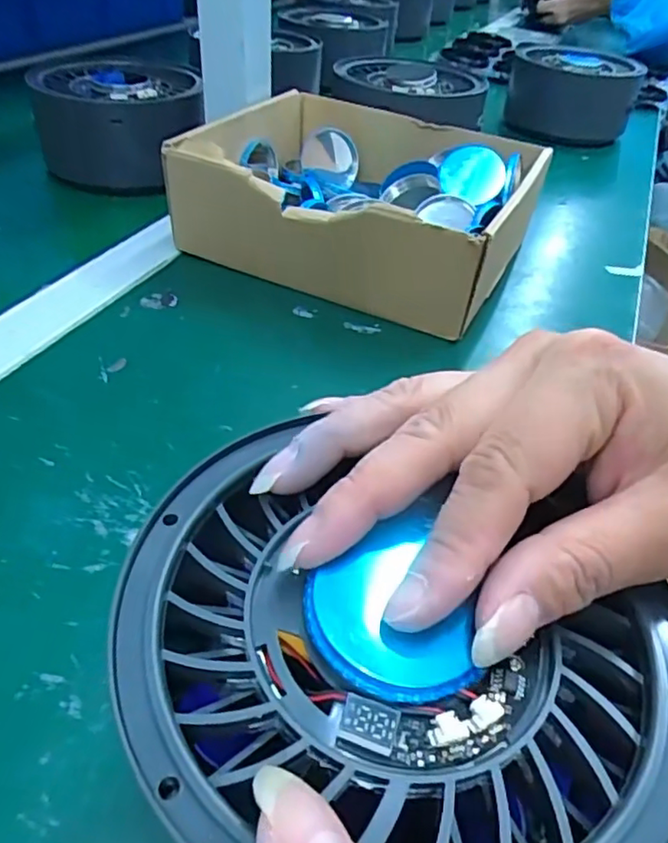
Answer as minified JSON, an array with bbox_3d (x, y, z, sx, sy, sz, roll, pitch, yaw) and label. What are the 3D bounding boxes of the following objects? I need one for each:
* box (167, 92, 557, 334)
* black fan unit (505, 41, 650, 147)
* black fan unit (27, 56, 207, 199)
[{"bbox_3d":[0.019,-0.155,0.420,0.212,0.069,0.178,22,45,16],"label":"box"},{"bbox_3d":[0.268,-0.373,0.686,0.133,0.080,0.160,19,44,13],"label":"black fan unit"},{"bbox_3d":[-0.173,-0.245,0.496,0.128,0.062,0.131,-4,43,-11],"label":"black fan unit"}]

